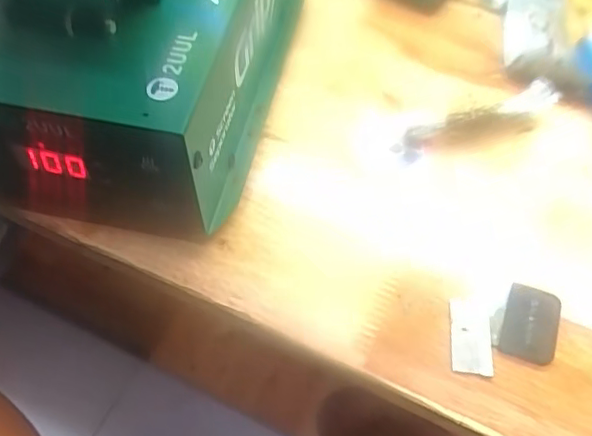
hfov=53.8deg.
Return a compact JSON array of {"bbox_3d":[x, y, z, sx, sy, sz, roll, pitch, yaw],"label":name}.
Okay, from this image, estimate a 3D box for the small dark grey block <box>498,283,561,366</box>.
[{"bbox_3d":[0.117,0.053,0.290,0.025,0.006,0.039,17,59,11],"label":"small dark grey block"}]

